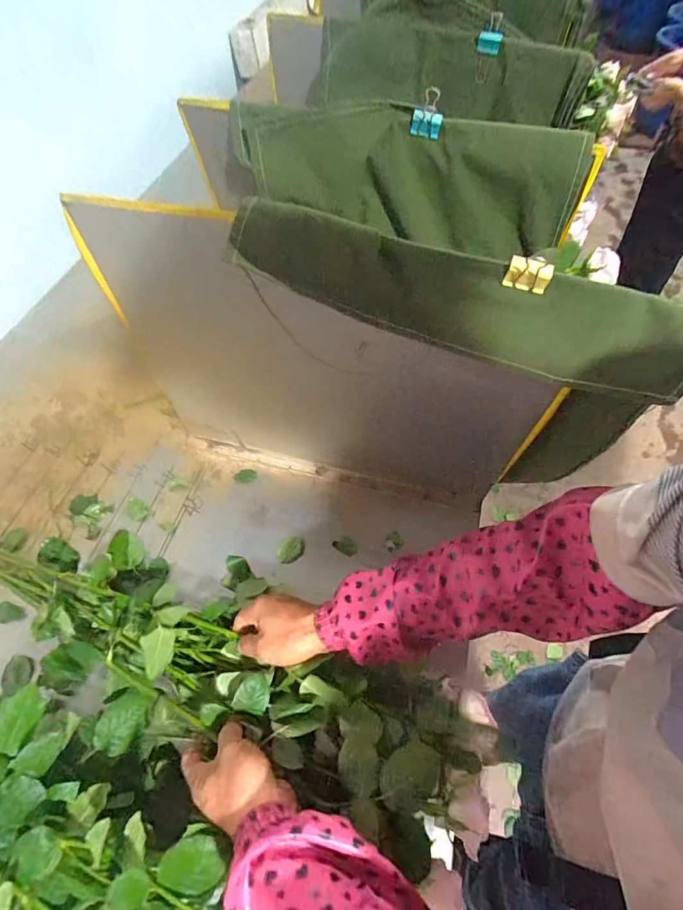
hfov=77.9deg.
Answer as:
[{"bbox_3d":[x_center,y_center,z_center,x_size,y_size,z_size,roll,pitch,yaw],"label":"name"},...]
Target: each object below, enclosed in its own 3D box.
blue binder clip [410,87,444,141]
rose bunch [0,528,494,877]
[{"bbox_3d":[0.098,-0.387,0.481,0.033,0.046,0.030,6,56,6],"label":"blue binder clip"},{"bbox_3d":[-0.217,0.223,0.519,0.753,0.092,0.204,16,58,16],"label":"rose bunch"}]

